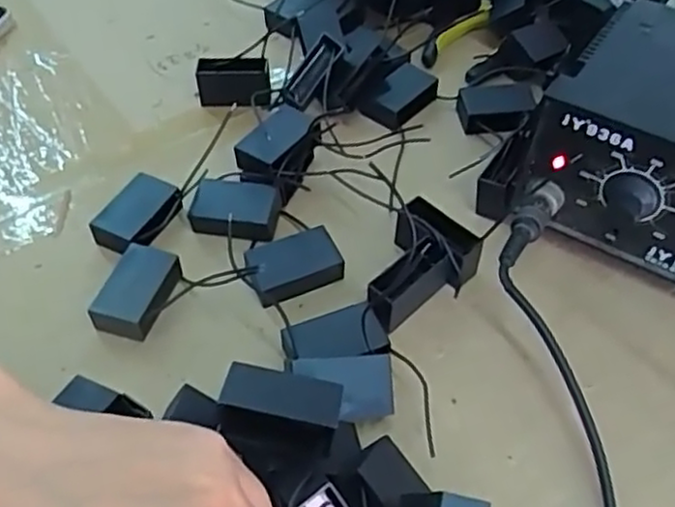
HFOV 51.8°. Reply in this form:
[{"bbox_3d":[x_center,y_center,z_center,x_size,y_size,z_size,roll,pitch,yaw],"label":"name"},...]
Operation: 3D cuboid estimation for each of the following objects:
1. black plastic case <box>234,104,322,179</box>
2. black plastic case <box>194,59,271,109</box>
[{"bbox_3d":[-0.035,-0.062,0.418,0.027,0.040,0.050,30,57,23],"label":"black plastic case"},{"bbox_3d":[-0.071,-0.117,0.475,0.049,0.033,0.016,-1,50,-1],"label":"black plastic case"}]

